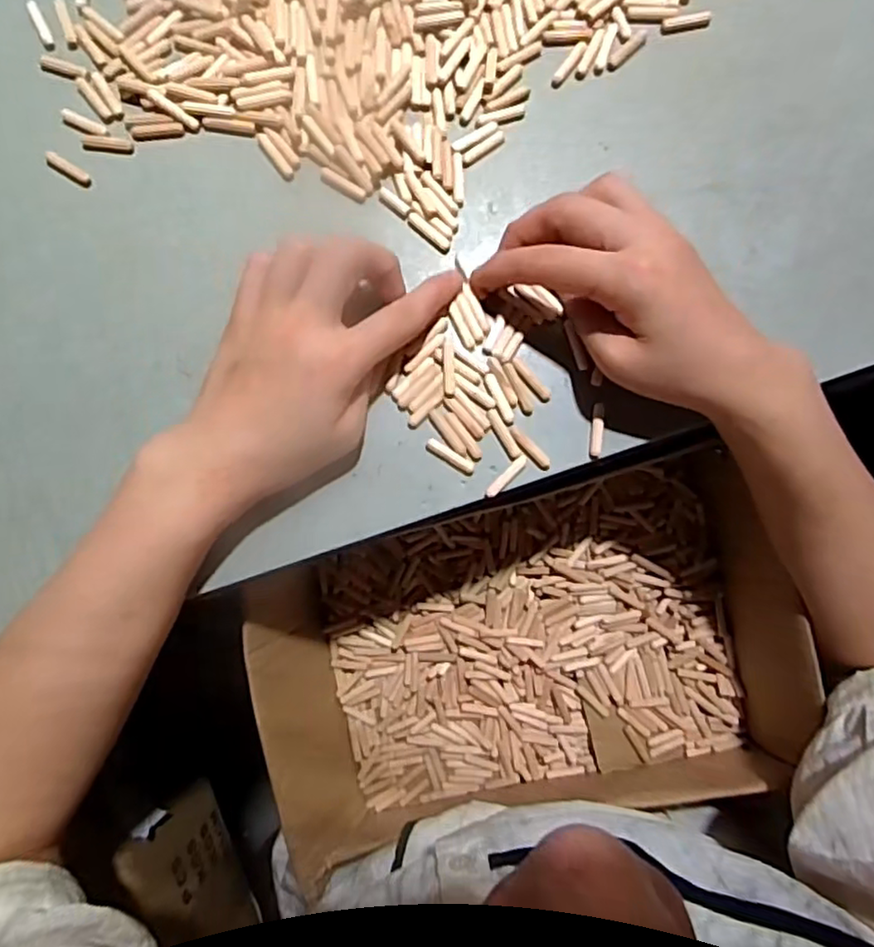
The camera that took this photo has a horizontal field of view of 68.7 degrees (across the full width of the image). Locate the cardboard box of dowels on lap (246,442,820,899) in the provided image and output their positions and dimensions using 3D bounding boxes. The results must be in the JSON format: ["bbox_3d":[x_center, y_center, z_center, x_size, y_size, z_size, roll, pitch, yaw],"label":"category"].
[{"bbox_3d":[0.057,0.138,0.461,0.343,0.131,0.227,-15,88,-2],"label":"cardboard box of dowels on lap"}]

